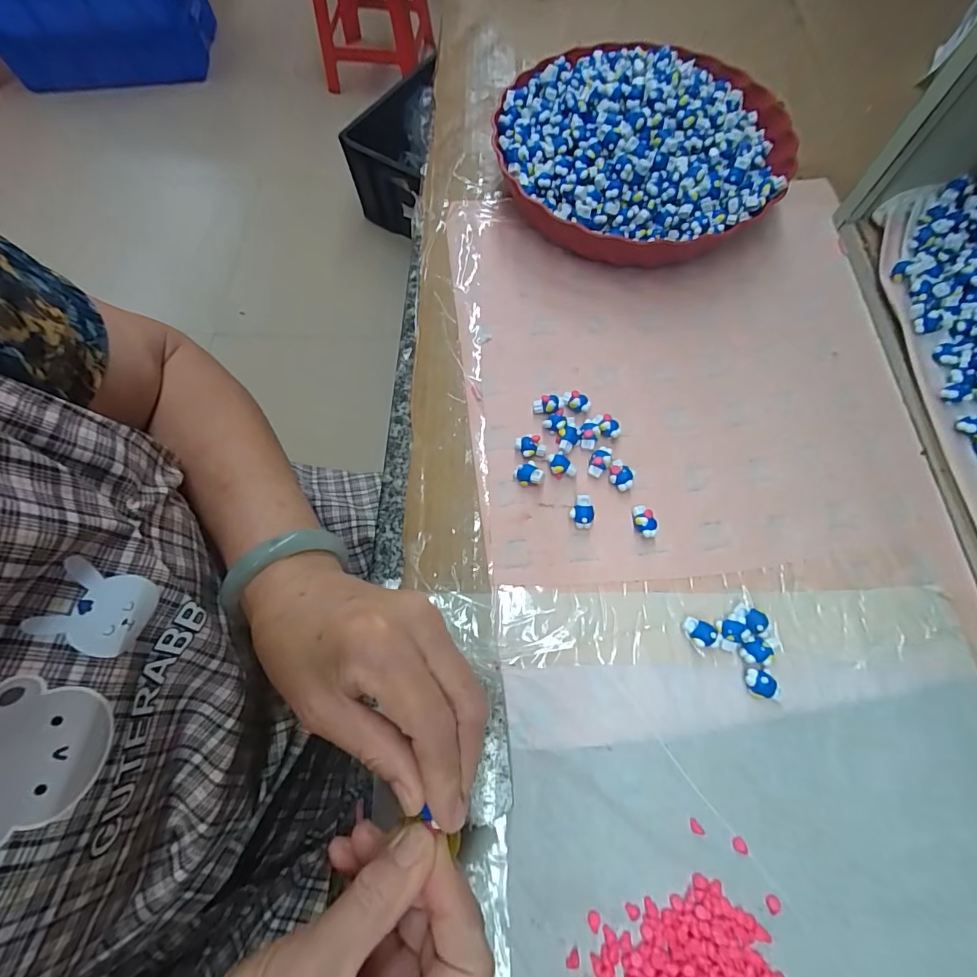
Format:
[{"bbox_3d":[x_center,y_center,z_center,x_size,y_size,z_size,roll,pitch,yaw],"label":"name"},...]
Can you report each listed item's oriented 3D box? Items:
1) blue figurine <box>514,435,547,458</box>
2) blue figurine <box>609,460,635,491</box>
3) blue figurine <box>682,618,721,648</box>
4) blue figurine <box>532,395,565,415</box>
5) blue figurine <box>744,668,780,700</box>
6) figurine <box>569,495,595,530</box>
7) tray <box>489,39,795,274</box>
[{"bbox_3d":[0.029,-0.029,0.318,0.022,0.011,0.014,5,68,2],"label":"blue figurine"},{"bbox_3d":[0.091,-0.009,0.311,0.018,0.012,0.016,35,72,13],"label":"blue figurine"},{"bbox_3d":[0.128,0.088,0.274,0.021,0.011,0.014,24,70,9],"label":"blue figurine"},{"bbox_3d":[0.044,-0.061,0.330,0.022,0.011,0.012,-4,68,-1],"label":"blue figurine"},{"bbox_3d":[0.160,0.114,0.265,0.018,0.009,0.016,3,68,1],"label":"blue figurine"},{"bbox_3d":[0.062,0.016,0.301,0.016,0.013,0.019,13,69,5],"label":"figurine"},{"bbox_3d":[0.126,-0.285,0.383,0.232,0.071,0.243,32,72,12],"label":"tray"}]

